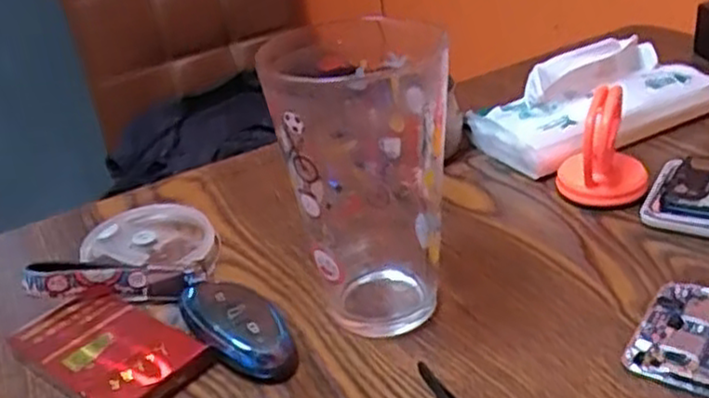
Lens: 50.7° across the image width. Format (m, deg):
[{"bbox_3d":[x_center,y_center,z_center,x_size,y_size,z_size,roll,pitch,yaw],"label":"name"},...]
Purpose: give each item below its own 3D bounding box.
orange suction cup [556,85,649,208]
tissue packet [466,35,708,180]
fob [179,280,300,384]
[{"bbox_3d":[0.152,-0.031,0.458,0.050,0.067,0.044,2,30,16],"label":"orange suction cup"},{"bbox_3d":[0.169,-0.071,0.532,0.179,0.062,0.078,-21,32,-23],"label":"tissue packet"},{"bbox_3d":[-0.060,0.066,0.384,0.040,0.022,0.075,-21,32,-23],"label":"fob"}]

